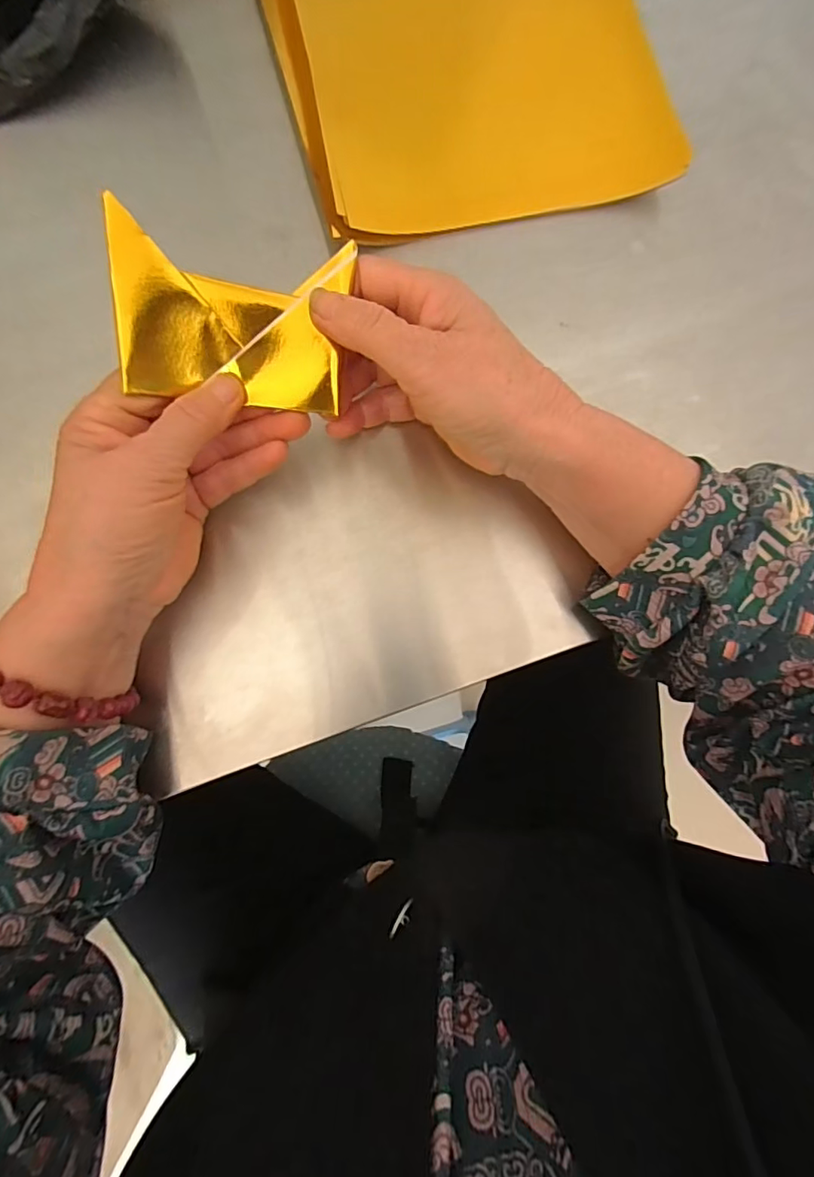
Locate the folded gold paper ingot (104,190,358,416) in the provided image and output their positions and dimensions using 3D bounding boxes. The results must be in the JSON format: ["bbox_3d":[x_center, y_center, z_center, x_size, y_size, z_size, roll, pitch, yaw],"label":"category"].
[{"bbox_3d":[-0.078,-0.123,0.240,0.097,0.021,0.070,2,122,-15],"label":"folded gold paper ingot"}]

